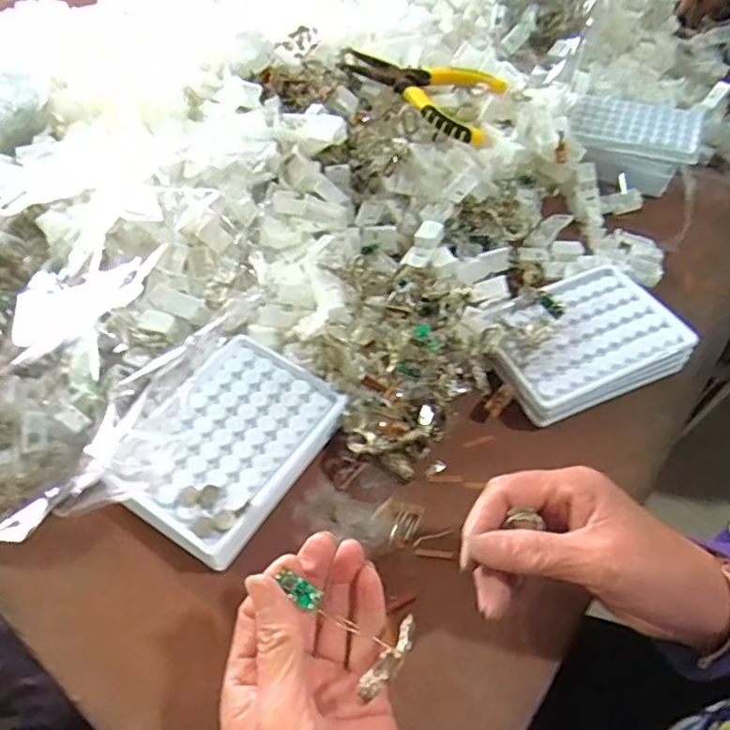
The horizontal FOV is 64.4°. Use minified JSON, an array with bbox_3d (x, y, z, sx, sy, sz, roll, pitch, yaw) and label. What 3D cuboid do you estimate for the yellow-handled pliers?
[{"bbox_3d":[0.058,-0.270,0.554,0.155,0.016,0.089,31,60,10],"label":"yellow-handled pliers"}]

